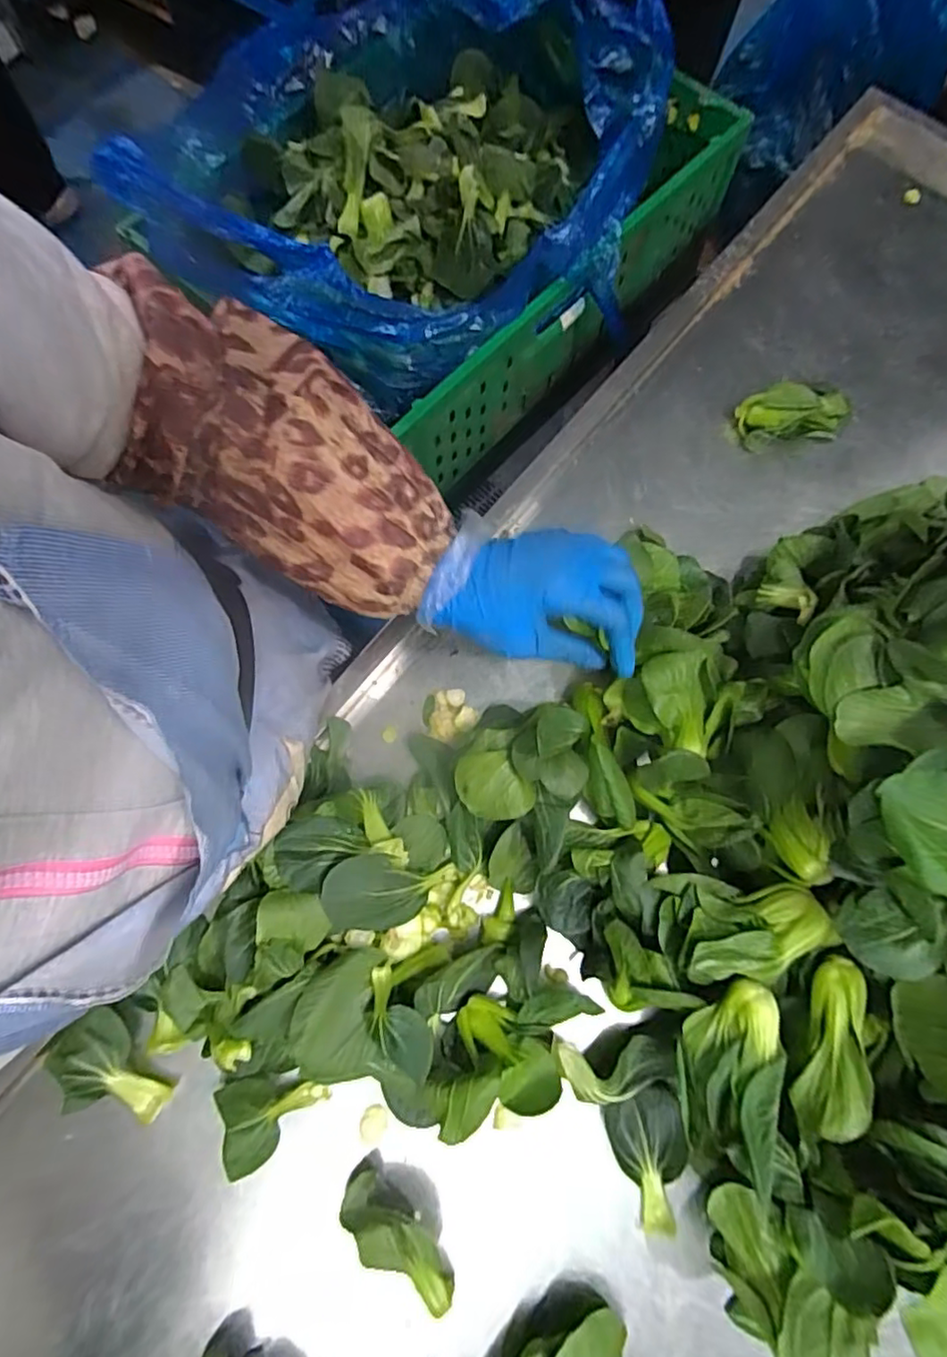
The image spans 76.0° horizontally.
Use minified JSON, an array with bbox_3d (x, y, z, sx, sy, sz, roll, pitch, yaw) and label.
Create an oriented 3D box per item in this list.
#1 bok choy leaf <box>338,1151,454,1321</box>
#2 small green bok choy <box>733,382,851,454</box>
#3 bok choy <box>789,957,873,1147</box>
[{"bbox_3d":[-0.050,0.360,0.386,0.040,0.019,0.091,-35,78,-8],"label":"bok choy leaf"},{"bbox_3d":[0.279,-0.232,0.529,0.091,0.041,0.050,-5,75,-1],"label":"small green bok choy"},{"bbox_3d":[0.220,0.222,0.362,0.029,0.035,0.098,22,77,5],"label":"bok choy"}]

